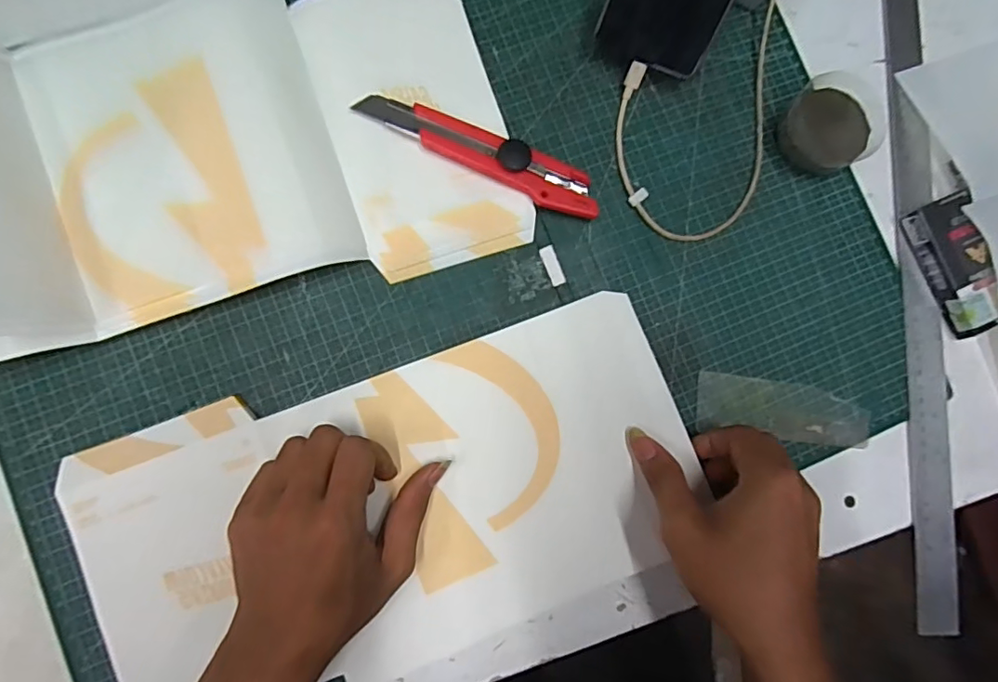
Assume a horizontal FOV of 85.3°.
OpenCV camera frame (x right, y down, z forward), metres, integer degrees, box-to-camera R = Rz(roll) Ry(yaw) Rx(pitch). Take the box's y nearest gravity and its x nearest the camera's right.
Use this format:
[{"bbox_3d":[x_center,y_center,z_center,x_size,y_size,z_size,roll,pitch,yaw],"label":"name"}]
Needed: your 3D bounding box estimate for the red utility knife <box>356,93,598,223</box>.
[{"bbox_3d":[-0.010,-0.125,0.362,0.164,0.020,0.029,24,81,-3],"label":"red utility knife"}]

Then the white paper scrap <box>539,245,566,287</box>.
[{"bbox_3d":[0.037,-0.052,0.369,0.011,0.004,0.028,-20,85,-8],"label":"white paper scrap"}]

